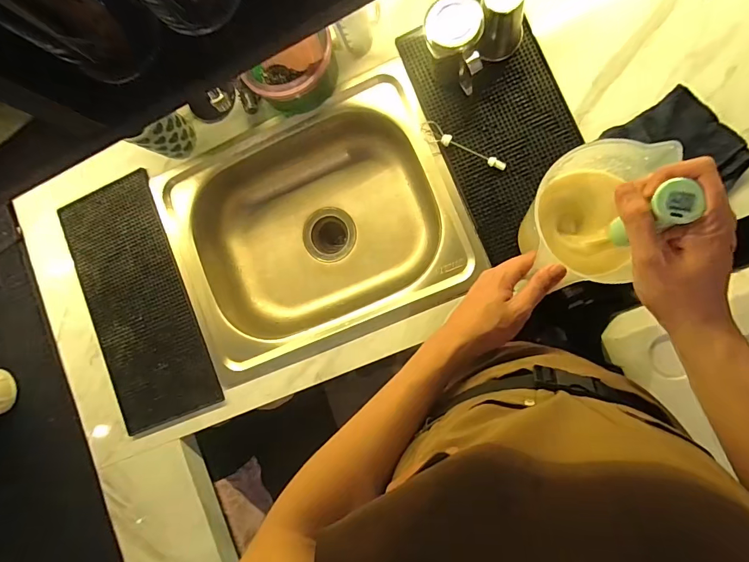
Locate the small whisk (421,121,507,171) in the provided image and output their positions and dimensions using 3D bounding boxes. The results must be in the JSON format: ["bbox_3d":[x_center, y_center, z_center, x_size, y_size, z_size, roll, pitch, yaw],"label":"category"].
[{"bbox_3d":[0.140,-0.213,0.631,0.145,0.031,0.031,25,93,9],"label":"small whisk"}]

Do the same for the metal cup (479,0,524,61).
[{"bbox_3d":[0.187,-0.378,0.586,0.068,0.092,0.070,0,88,10],"label":"metal cup"}]

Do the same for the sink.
[{"bbox_3d":[-0.093,-0.088,0.742,0.477,0.158,0.383,-23,85,8],"label":"sink"}]

